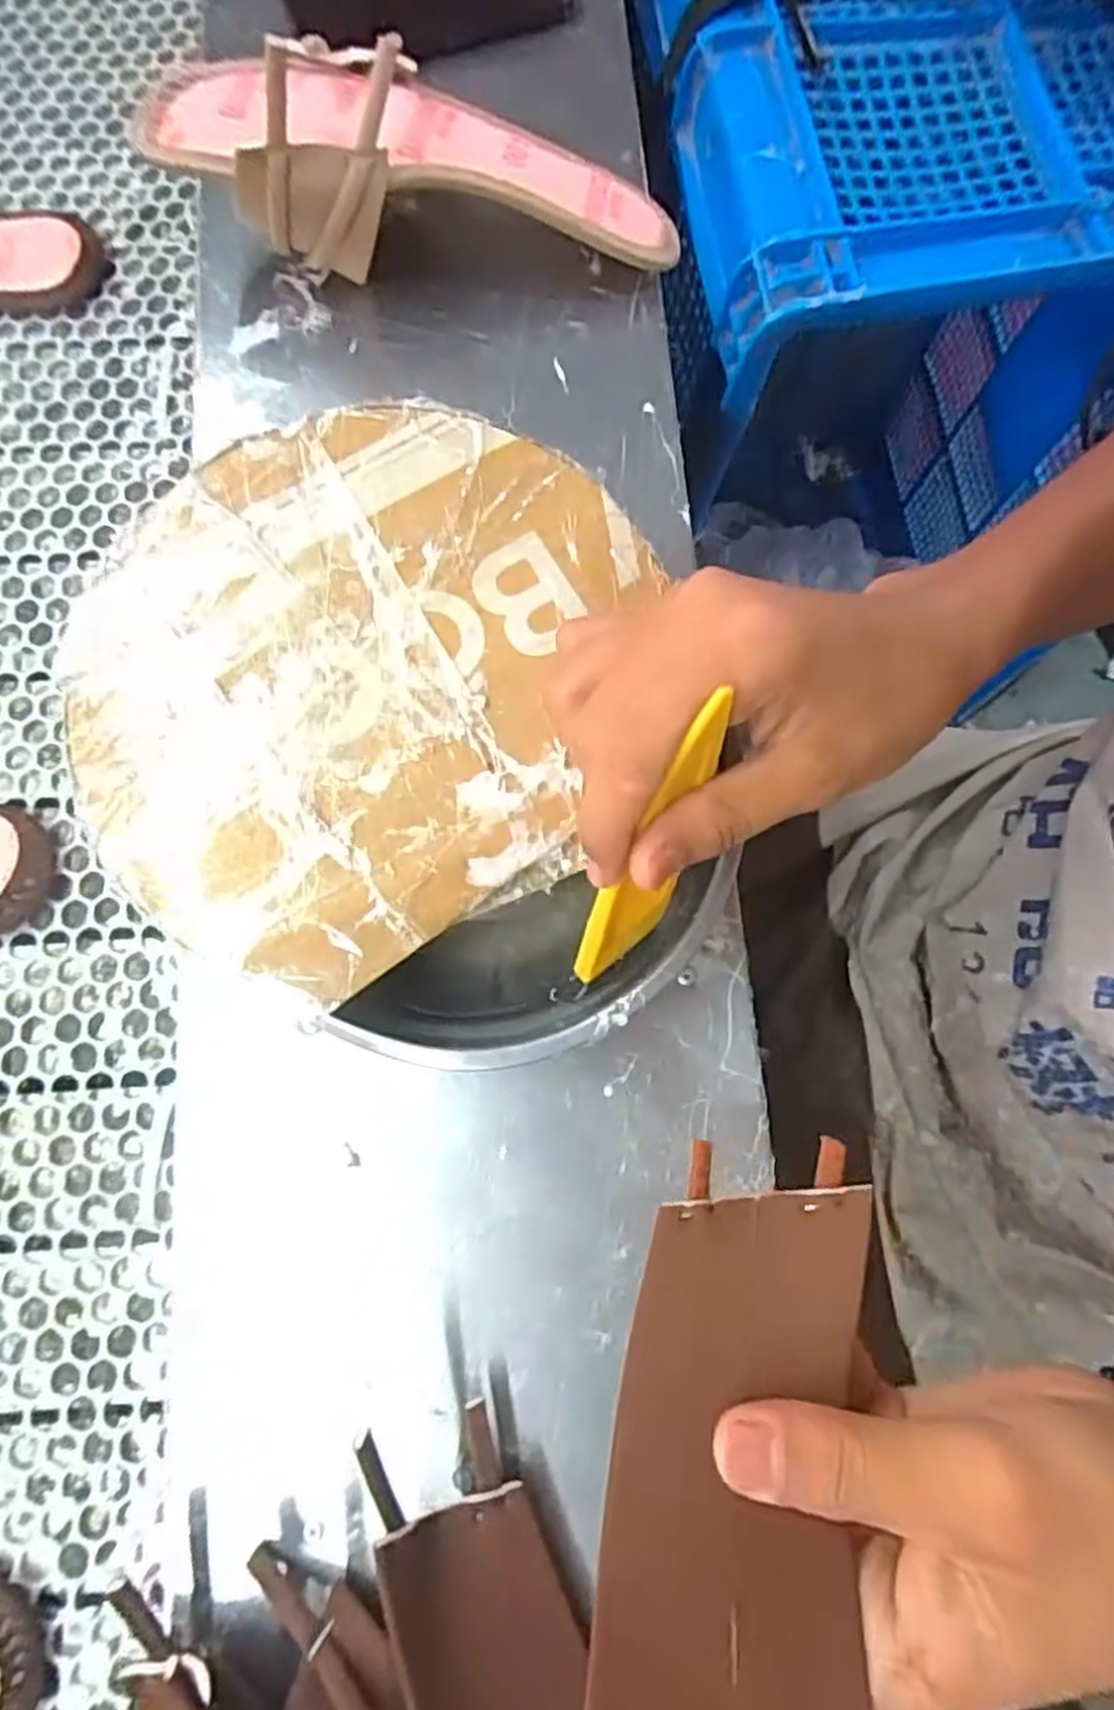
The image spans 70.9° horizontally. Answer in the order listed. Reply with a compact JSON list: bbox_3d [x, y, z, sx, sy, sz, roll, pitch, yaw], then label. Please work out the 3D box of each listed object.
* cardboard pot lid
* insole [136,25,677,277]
[{"bbox_3d":[-0.069,-0.070,0.290,0.215,0.007,0.196,0,78,0],"label":"cardboard pot lid"},{"bbox_3d":[-0.061,-0.333,0.368,0.253,0.077,0.093,-1,78,-13],"label":"insole"}]

